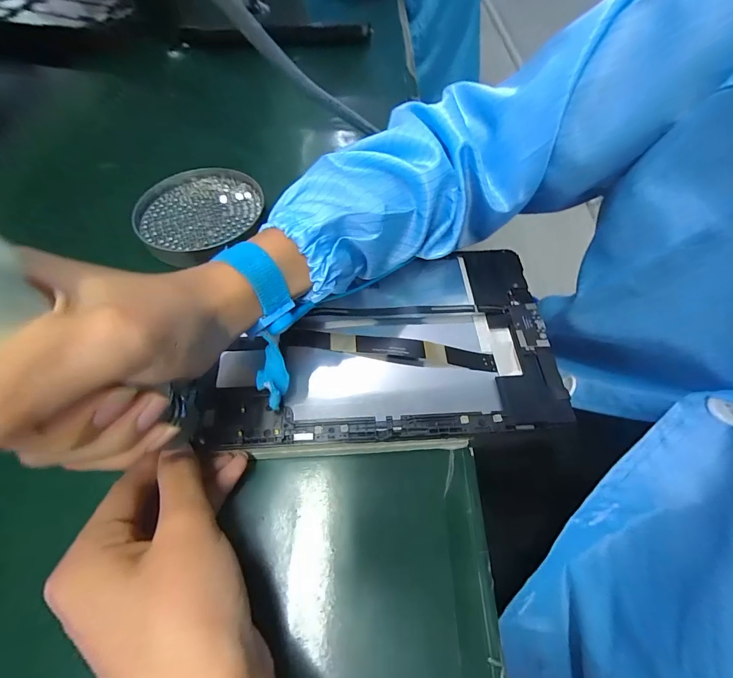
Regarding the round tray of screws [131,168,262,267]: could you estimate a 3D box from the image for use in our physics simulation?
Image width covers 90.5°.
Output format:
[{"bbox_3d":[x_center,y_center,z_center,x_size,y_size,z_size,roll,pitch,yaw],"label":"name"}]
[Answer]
[{"bbox_3d":[-0.150,-0.116,0.336,0.111,0.019,0.106,1,58,-1],"label":"round tray of screws"}]

